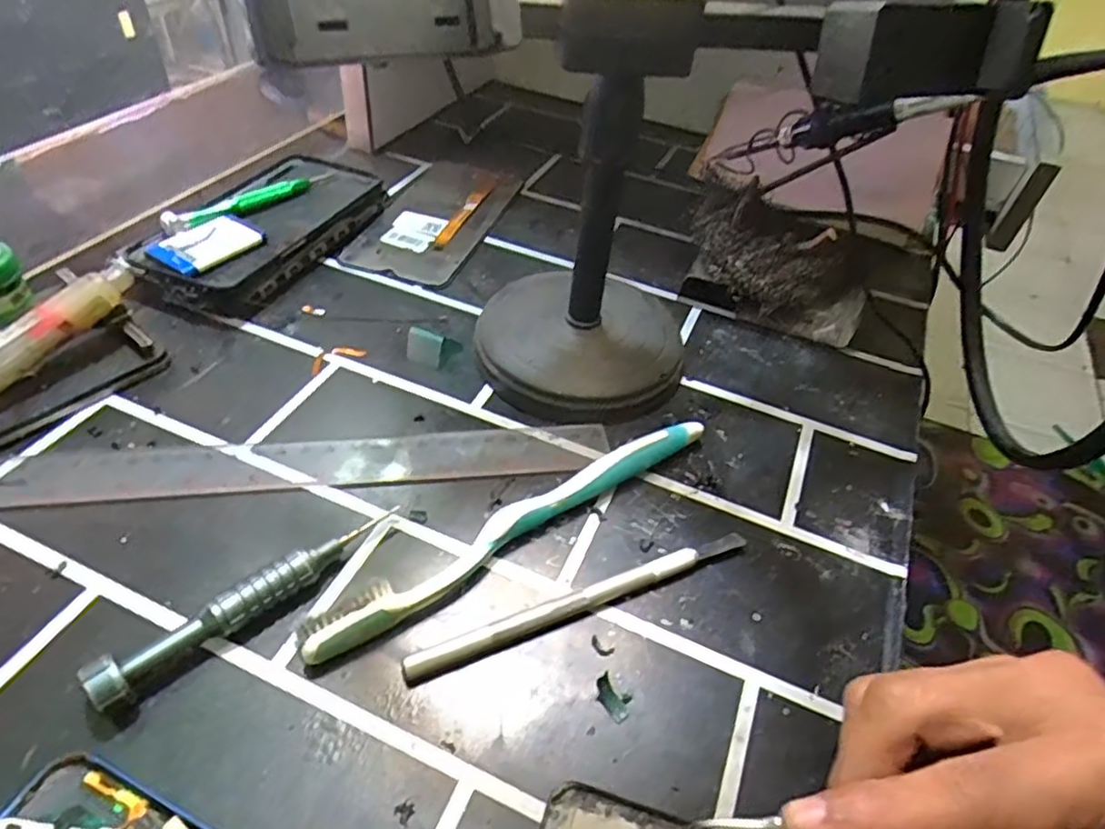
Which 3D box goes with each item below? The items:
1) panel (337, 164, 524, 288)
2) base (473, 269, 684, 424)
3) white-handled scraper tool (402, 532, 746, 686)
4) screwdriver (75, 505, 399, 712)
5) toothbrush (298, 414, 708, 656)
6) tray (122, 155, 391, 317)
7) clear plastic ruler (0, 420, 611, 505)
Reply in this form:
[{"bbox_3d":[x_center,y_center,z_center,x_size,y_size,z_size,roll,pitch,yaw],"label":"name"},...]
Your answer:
[{"bbox_3d":[-0.077,-0.128,0.437,0.074,0.006,0.138,14,47,11],"label":"panel"},{"bbox_3d":[0.014,-0.036,0.340,0.101,0.024,0.094,4,45,-4],"label":"base"},{"bbox_3d":[0.013,0.068,0.248,0.139,0.008,0.009,-15,49,-22],"label":"white-handled scraper tool"},{"bbox_3d":[-0.104,0.064,0.235,0.014,0.017,0.106,37,52,26],"label":"screwdriver"},{"bbox_3d":[-0.009,0.043,0.262,0.182,0.017,0.015,-24,53,-28],"label":"toothbrush"},{"bbox_3d":[-0.177,-0.113,0.399,0.089,0.023,0.151,20,46,12],"label":"tray"},{"bbox_3d":[-0.113,0.019,0.286,0.273,0.004,0.034,-2,45,-8],"label":"clear plastic ruler"}]

